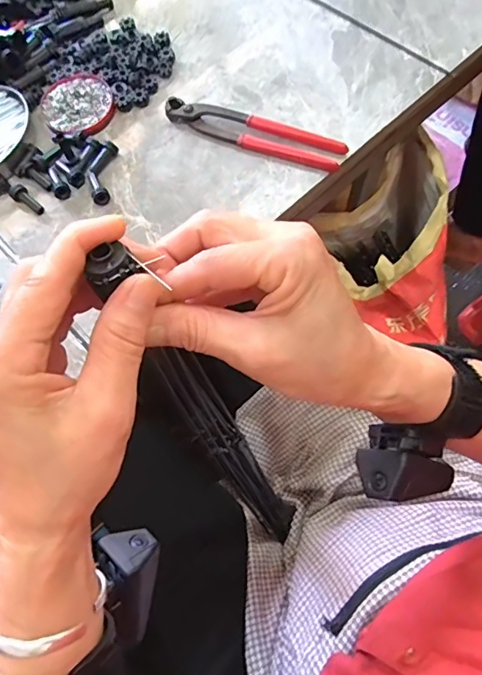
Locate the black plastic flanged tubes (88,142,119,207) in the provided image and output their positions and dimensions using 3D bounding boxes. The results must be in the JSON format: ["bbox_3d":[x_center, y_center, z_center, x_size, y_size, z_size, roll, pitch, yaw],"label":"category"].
[{"bbox_3d":[-0.150,-0.175,0.519,0.028,0.015,0.071,2,71,4],"label":"black plastic flanged tubes"}]

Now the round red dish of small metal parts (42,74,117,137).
[{"bbox_3d":[-0.185,-0.267,0.557,0.081,0.009,0.079,-1,70,3],"label":"round red dish of small metal parts"}]

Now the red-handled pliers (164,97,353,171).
[{"bbox_3d":[0.012,-0.224,0.529,0.201,0.016,0.037,19,73,10],"label":"red-handled pliers"}]

